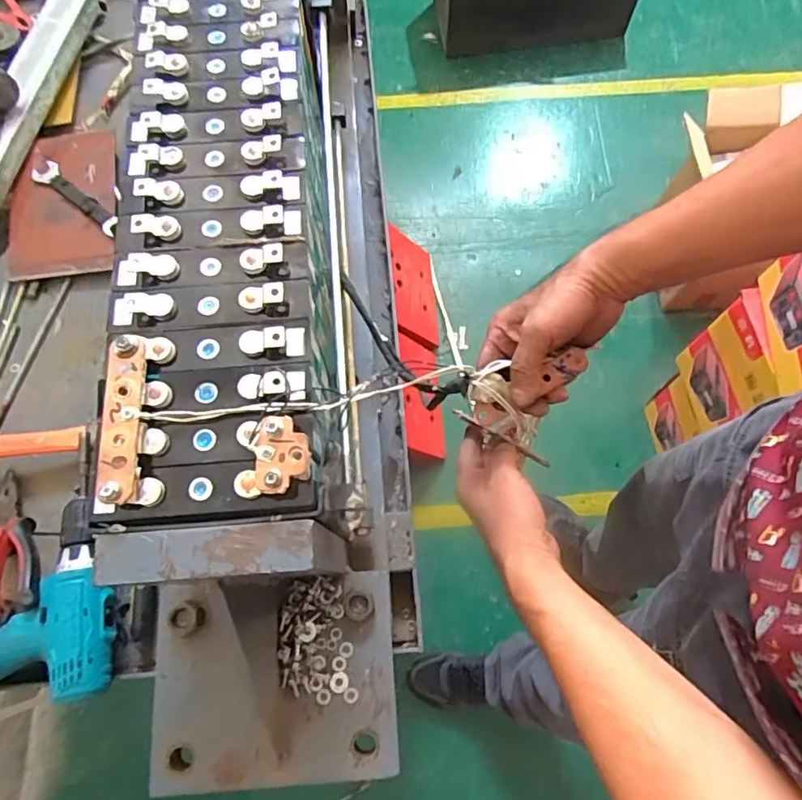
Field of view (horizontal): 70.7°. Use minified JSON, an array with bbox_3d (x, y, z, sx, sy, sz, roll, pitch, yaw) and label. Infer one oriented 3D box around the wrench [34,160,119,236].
[{"bbox_3d":[-0.424,-0.263,0.738,0.143,0.015,0.032,39,76,13],"label":"wrench"}]

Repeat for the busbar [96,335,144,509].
[{"bbox_3d":[-0.169,0.009,0.343,0.022,0.009,0.103,-5,71,0],"label":"busbar"}]

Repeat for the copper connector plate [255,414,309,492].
[{"bbox_3d":[-0.070,0.031,0.332,0.031,0.010,0.044,-3,71,0],"label":"copper connector plate"}]

